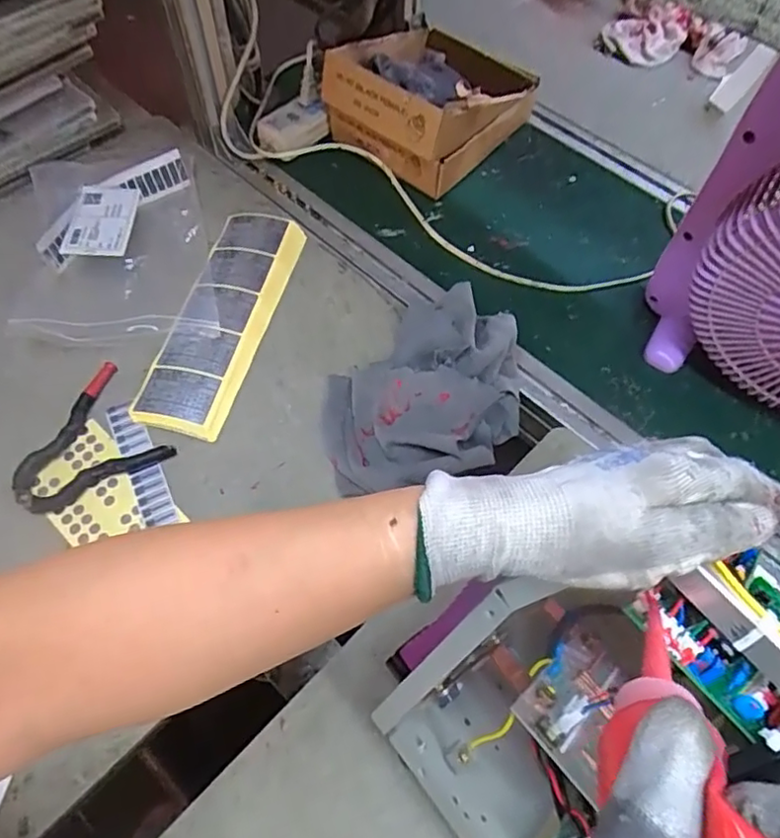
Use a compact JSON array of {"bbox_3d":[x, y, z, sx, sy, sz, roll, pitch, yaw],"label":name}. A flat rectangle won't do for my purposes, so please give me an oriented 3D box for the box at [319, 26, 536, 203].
[{"bbox_3d":[0.053,-0.411,0.753,0.192,0.104,0.227,36,65,15],"label":"box"}]

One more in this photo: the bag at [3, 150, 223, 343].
[{"bbox_3d":[-0.299,-0.197,0.655,0.197,0.036,0.264,-7,62,-8],"label":"bag"}]

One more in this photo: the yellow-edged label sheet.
[{"bbox_3d":[-0.175,-0.115,0.639,0.091,0.018,0.284,13,60,4],"label":"yellow-edged label sheet"}]

